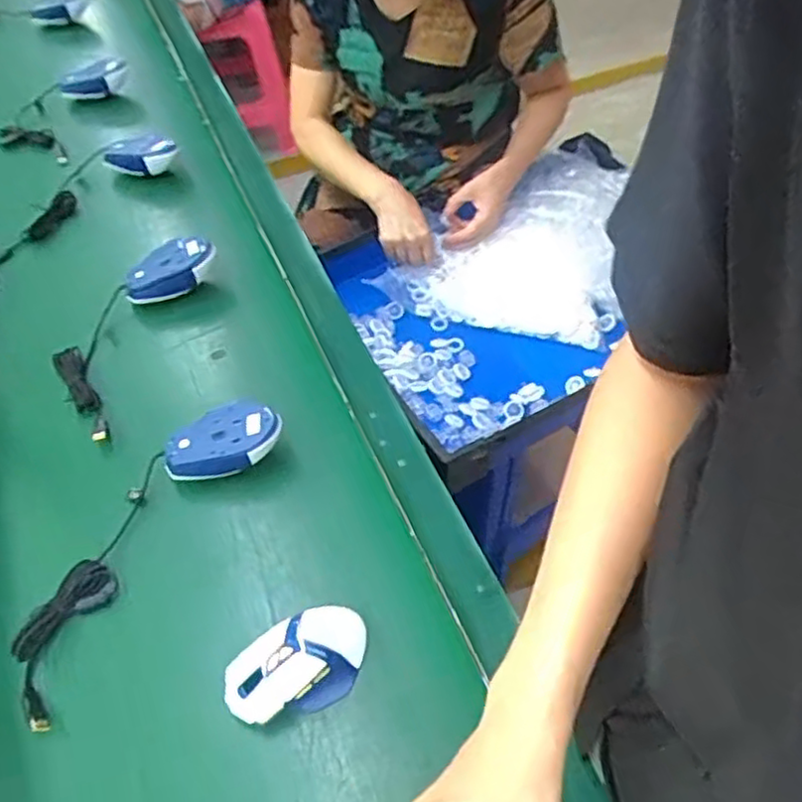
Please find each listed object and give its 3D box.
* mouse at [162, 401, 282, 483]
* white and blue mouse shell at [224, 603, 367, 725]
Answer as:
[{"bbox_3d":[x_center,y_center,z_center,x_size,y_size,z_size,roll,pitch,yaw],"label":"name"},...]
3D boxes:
[{"bbox_3d":[-0.179,0.046,0.703,0.115,0.054,0.073,-28,56,-19],"label":"mouse"},{"bbox_3d":[-0.083,0.219,0.573,0.124,0.038,0.071,-27,56,-18],"label":"white and blue mouse shell"}]

